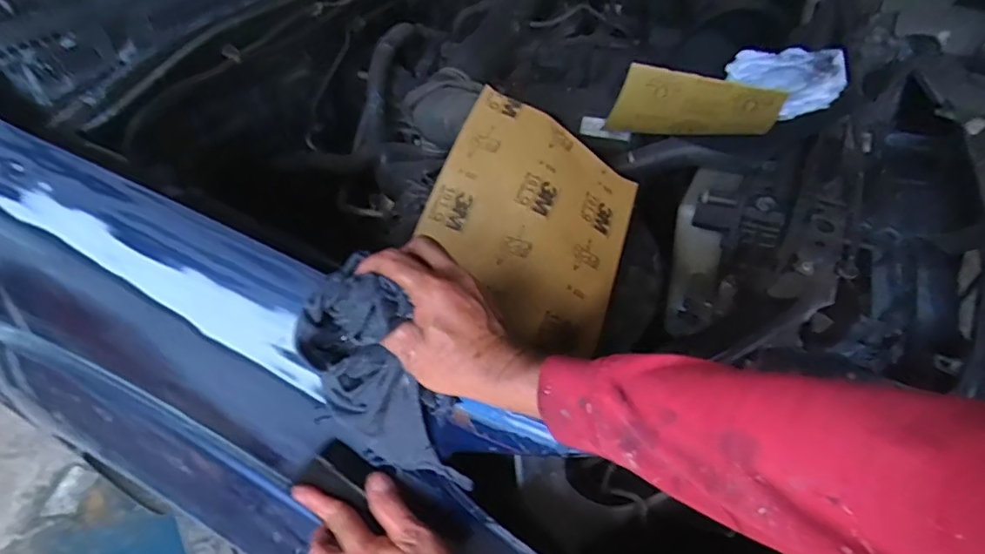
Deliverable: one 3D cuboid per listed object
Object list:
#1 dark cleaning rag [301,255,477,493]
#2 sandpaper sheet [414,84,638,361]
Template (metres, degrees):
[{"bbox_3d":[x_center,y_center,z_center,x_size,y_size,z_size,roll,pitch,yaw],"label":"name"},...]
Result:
[{"bbox_3d":[-0.089,0.089,0.448,0.079,0.192,0.074,-23,22,-17],"label":"dark cleaning rag"},{"bbox_3d":[0.042,-0.063,0.626,0.221,0.044,0.268,24,64,-3],"label":"sandpaper sheet"}]

